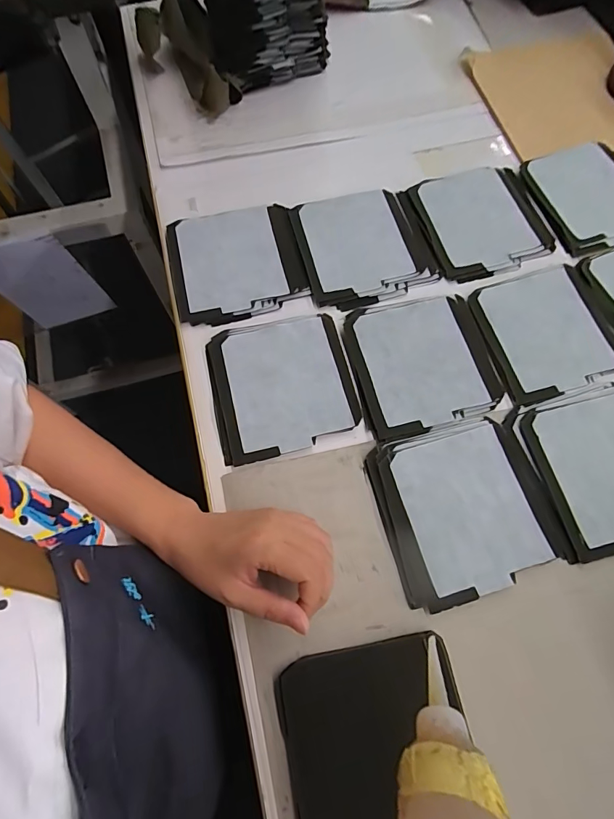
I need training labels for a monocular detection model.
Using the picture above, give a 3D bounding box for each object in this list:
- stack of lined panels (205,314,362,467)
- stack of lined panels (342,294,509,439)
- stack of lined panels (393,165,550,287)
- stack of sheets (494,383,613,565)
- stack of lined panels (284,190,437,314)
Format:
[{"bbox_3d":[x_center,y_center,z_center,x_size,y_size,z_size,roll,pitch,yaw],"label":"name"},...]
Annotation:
[{"bbox_3d":[-0.025,-0.027,0.410,0.135,0.007,0.139,-12,70,-5],"label":"stack of lined panels"},{"bbox_3d":[0.117,-0.049,0.424,0.136,0.007,0.142,-11,69,-5],"label":"stack of lined panels"},{"bbox_3d":[0.202,-0.224,0.486,0.145,0.009,0.144,-15,70,-6],"label":"stack of lined panels"},{"bbox_3d":[0.266,0.055,0.384,0.141,0.006,0.141,-14,70,-6],"label":"stack of sheets"},{"bbox_3d":[0.065,-0.187,0.476,0.143,0.010,0.147,-13,70,-5],"label":"stack of lined panels"}]

